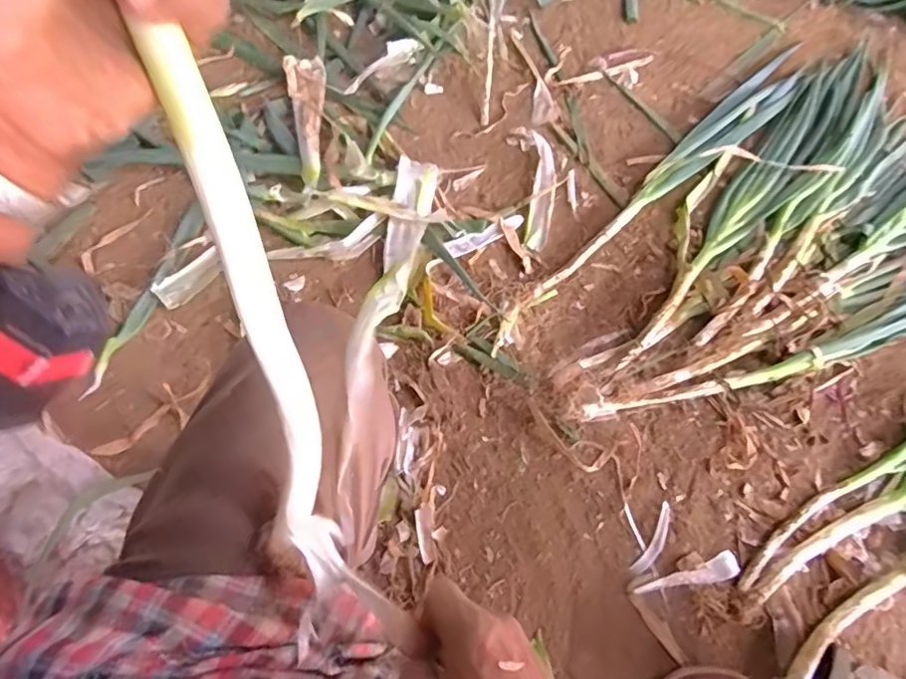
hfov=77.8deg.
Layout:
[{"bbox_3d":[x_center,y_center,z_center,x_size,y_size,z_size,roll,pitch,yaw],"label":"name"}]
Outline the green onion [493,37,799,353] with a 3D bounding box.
[{"bbox_3d":[0.381,-0.281,1.011,0.913,0.039,0.090,-41,74,-18],"label":"green onion"}]

